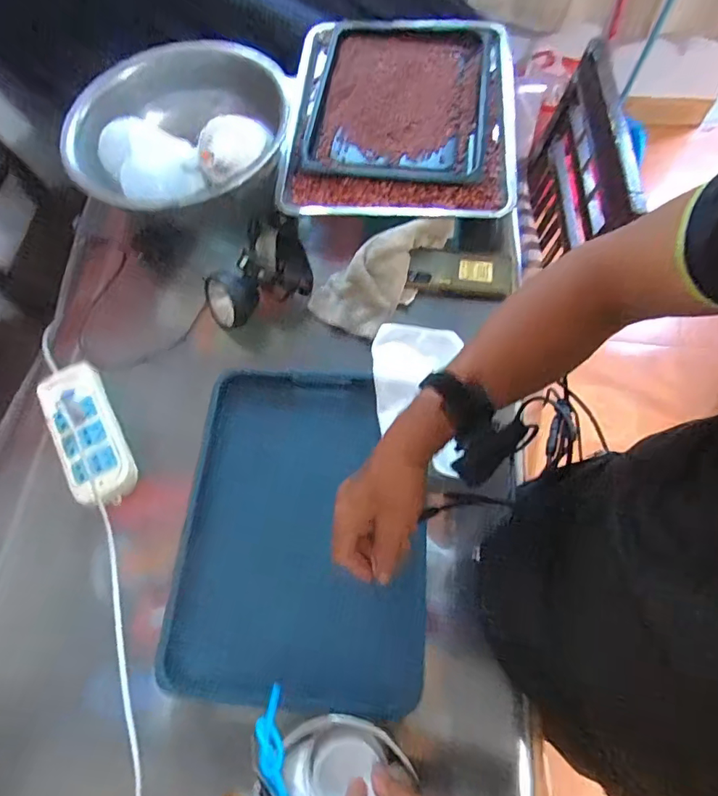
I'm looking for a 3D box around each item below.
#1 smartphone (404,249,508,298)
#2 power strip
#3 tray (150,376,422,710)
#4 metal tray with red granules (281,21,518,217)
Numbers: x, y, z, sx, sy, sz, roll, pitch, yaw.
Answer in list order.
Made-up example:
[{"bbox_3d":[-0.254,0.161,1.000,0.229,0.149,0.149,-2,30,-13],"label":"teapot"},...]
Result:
[{"bbox_3d":[0.148,-0.188,0.735,0.147,0.014,0.068,5,85,3],"label":"smartphone"},{"bbox_3d":[-0.361,0.045,0.652,0.078,0.030,0.210,-30,68,-9],"label":"power strip"},{"bbox_3d":[-0.064,0.165,0.637,0.311,0.061,0.395,7,68,-5],"label":"tray"},{"bbox_3d":[0.067,-0.489,0.835,0.381,0.057,0.451,4,74,6],"label":"metal tray with red granules"}]

